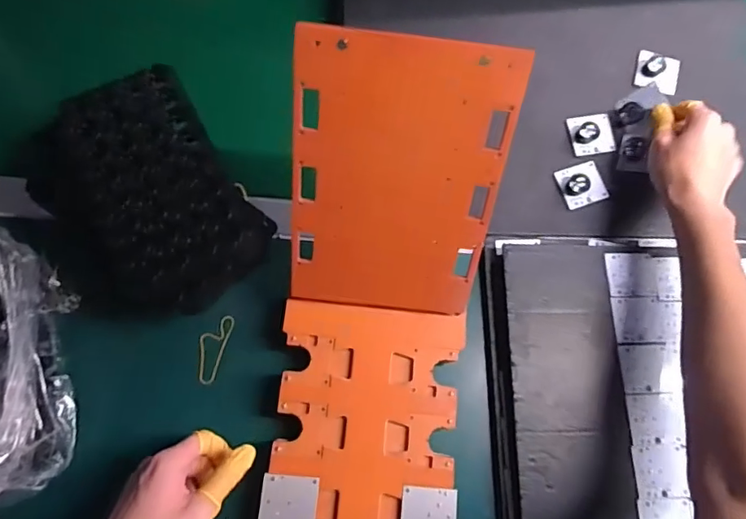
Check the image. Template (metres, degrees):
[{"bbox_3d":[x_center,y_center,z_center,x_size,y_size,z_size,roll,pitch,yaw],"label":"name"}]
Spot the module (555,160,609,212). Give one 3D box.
[{"bbox_3d":[0.233,-0.085,0.565,0.051,0.020,0.046,-17,76,-8],"label":"module"}]

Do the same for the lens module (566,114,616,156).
[{"bbox_3d":[0.249,-0.144,0.575,0.048,0.023,0.046,-11,75,-6],"label":"lens module"}]

